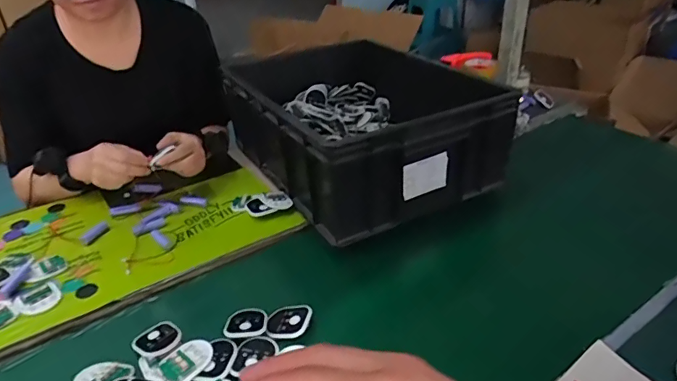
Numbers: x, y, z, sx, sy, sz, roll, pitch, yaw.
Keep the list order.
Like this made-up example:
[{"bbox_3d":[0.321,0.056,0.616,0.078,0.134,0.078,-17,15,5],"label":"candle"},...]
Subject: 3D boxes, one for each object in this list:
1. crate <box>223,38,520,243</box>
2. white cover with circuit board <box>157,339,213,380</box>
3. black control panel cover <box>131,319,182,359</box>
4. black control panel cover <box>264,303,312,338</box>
[{"bbox_3d":[0.024,-0.138,0.920,0.360,0.171,0.533,-17,35,-23],"label":"crate"},{"bbox_3d":[-0.167,0.187,0.539,0.047,0.008,0.058,27,42,37],"label":"white cover with circuit board"},{"bbox_3d":[-0.214,0.175,0.576,0.052,0.007,0.051,26,41,36],"label":"black control panel cover"},{"bbox_3d":[-0.060,0.158,0.588,0.053,0.007,0.049,-9,31,16],"label":"black control panel cover"}]

